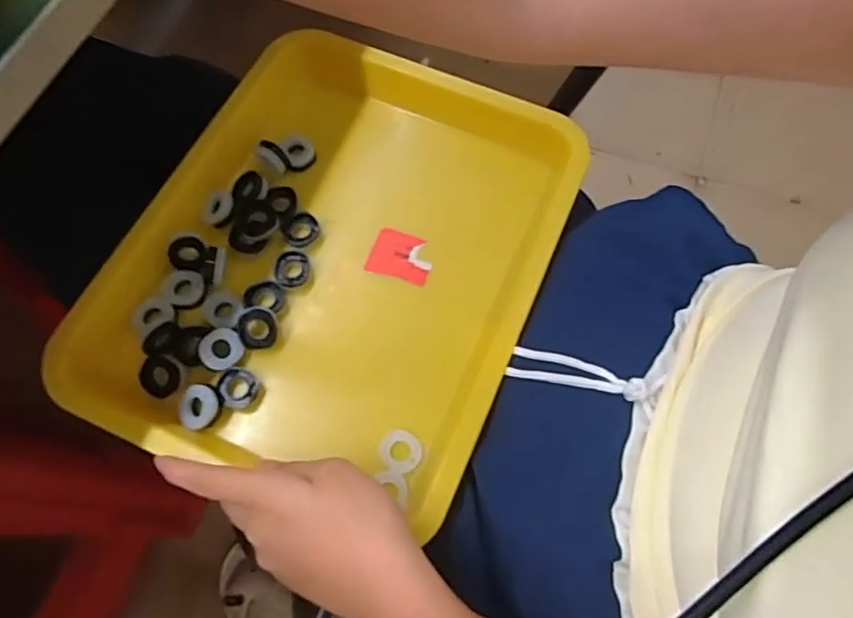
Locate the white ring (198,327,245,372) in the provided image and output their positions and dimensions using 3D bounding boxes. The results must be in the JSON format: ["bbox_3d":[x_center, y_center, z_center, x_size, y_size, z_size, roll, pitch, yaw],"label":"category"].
[{"bbox_3d":[-0.131,0.026,0.377,0.026,0.005,0.027,6,76,-23],"label":"white ring"}]

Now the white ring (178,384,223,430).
[{"bbox_3d":[-0.140,0.060,0.367,0.026,0.008,0.025,-43,84,-3],"label":"white ring"}]

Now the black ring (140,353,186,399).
[{"bbox_3d":[-0.169,0.043,0.376,0.026,0.009,0.026,3,79,-15],"label":"black ring"}]

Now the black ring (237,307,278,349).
[{"bbox_3d":[-0.110,0.012,0.386,0.025,0.005,0.027,-1,93,-17],"label":"black ring"}]

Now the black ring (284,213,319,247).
[{"bbox_3d":[-0.089,-0.055,0.417,0.025,0.008,0.023,-1,66,2],"label":"black ring"}]

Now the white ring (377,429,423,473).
[{"bbox_3d":[-0.016,0.089,0.367,0.027,0.004,0.026,-1,66,2],"label":"white ring"}]

